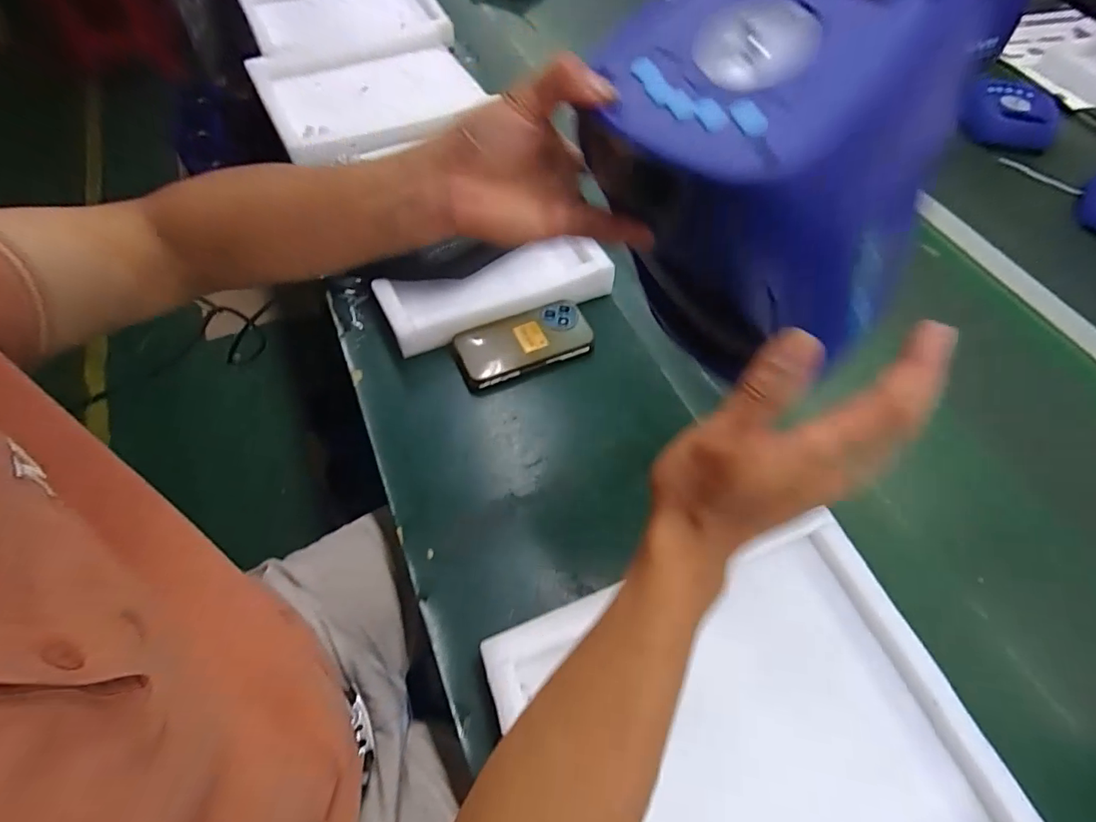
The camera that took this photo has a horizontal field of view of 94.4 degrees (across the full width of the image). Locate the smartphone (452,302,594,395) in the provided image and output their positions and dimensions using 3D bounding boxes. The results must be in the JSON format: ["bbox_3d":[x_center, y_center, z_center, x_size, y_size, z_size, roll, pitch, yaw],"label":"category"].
[{"bbox_3d":[-0.028,-0.079,0.606,0.161,0.018,0.074,-22,62,-17],"label":"smartphone"}]

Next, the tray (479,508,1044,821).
[{"bbox_3d":[0.153,0.264,0.409,0.351,0.046,0.294,-17,62,-12],"label":"tray"}]

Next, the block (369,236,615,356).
[{"bbox_3d":[-0.066,-0.155,0.638,0.280,0.049,0.101,-20,62,-14],"label":"block"}]

